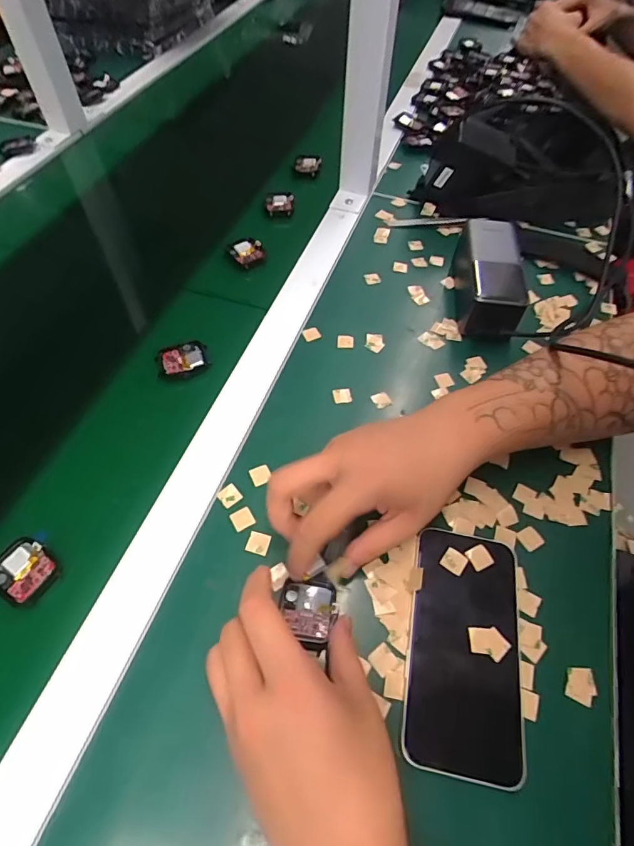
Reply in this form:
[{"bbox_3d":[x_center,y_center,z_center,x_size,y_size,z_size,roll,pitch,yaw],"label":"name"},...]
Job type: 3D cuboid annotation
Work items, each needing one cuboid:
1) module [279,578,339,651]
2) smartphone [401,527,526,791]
[{"bbox_3d":[-0.006,0.125,0.305,0.037,0.005,0.041,8,55,4],"label":"module"},{"bbox_3d":[0.097,0.142,0.303,0.070,0.012,0.144,11,58,5],"label":"smartphone"}]

